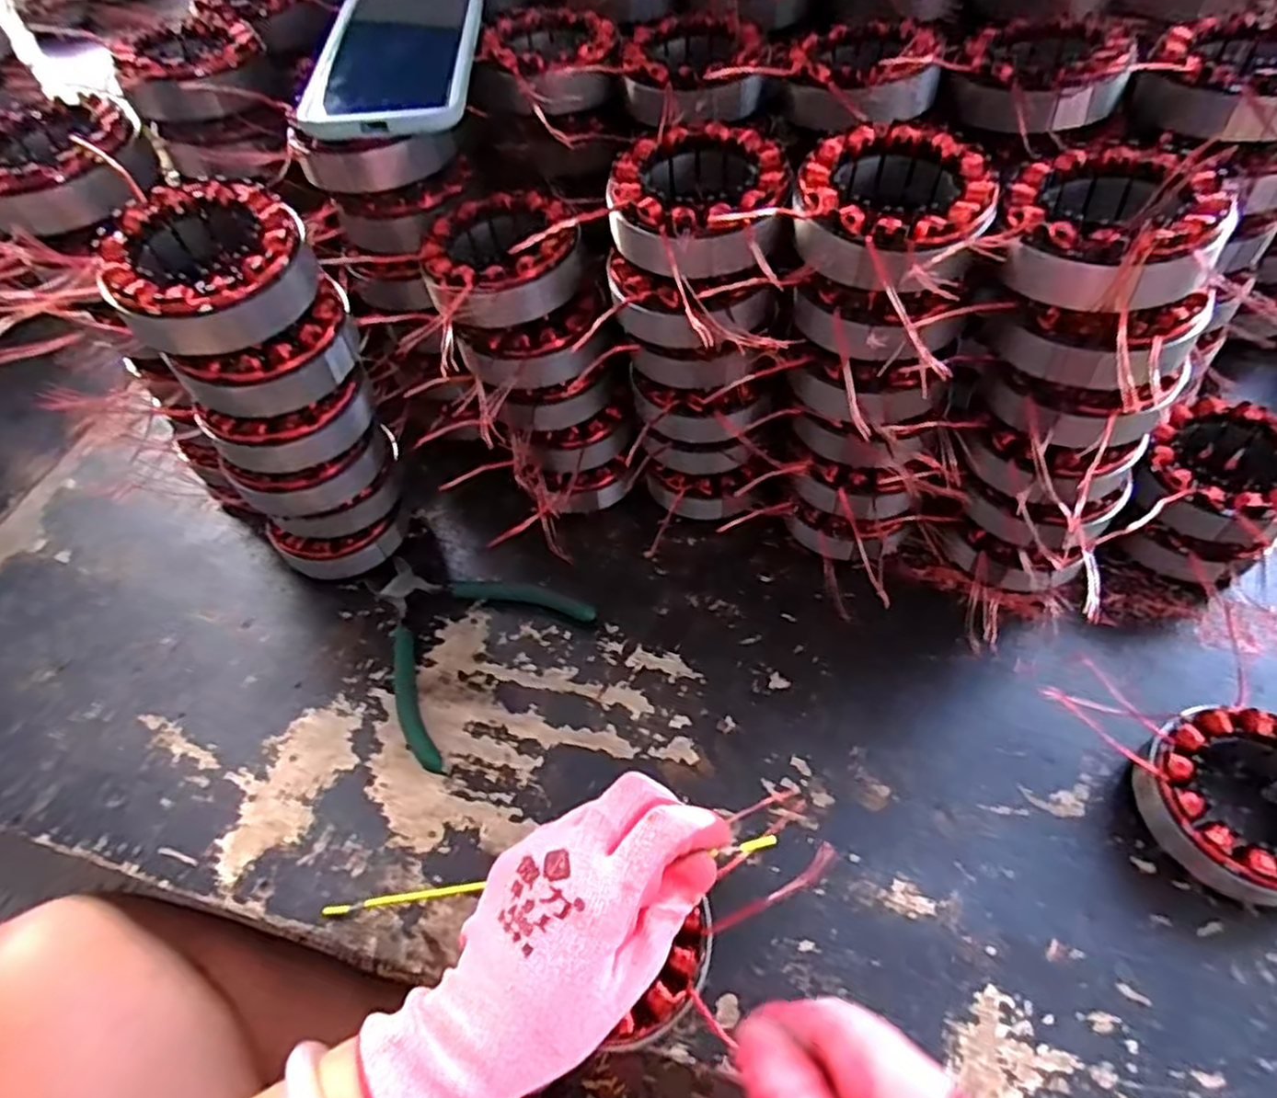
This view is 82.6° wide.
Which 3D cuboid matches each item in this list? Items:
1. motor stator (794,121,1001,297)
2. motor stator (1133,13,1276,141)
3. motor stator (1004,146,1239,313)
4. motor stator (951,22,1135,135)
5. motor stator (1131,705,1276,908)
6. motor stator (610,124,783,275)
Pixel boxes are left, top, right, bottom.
[{"bbox_3d":[0.117,-0.152,0.332,0.086,0.033,0.090,-2,57,4],"label":"motor stator"},{"bbox_3d":[0.312,-0.243,0.374,0.085,0.034,0.085,32,66,23],"label":"motor stator"},{"bbox_3d":[0.205,-0.140,0.313,0.083,0.032,0.083,-2,57,4],"label":"motor stator"},{"bbox_3d":[0.216,-0.258,0.399,0.079,0.036,0.080,-2,57,4],"label":"motor stator"},{"bbox_3d":[0.297,0.123,0.359,0.085,0.040,0.085,-2,57,4],"label":"motor stator"},{"bbox_3d":[0.028,-0.165,0.359,0.082,0.042,0.085,-2,57,4],"label":"motor stator"}]

